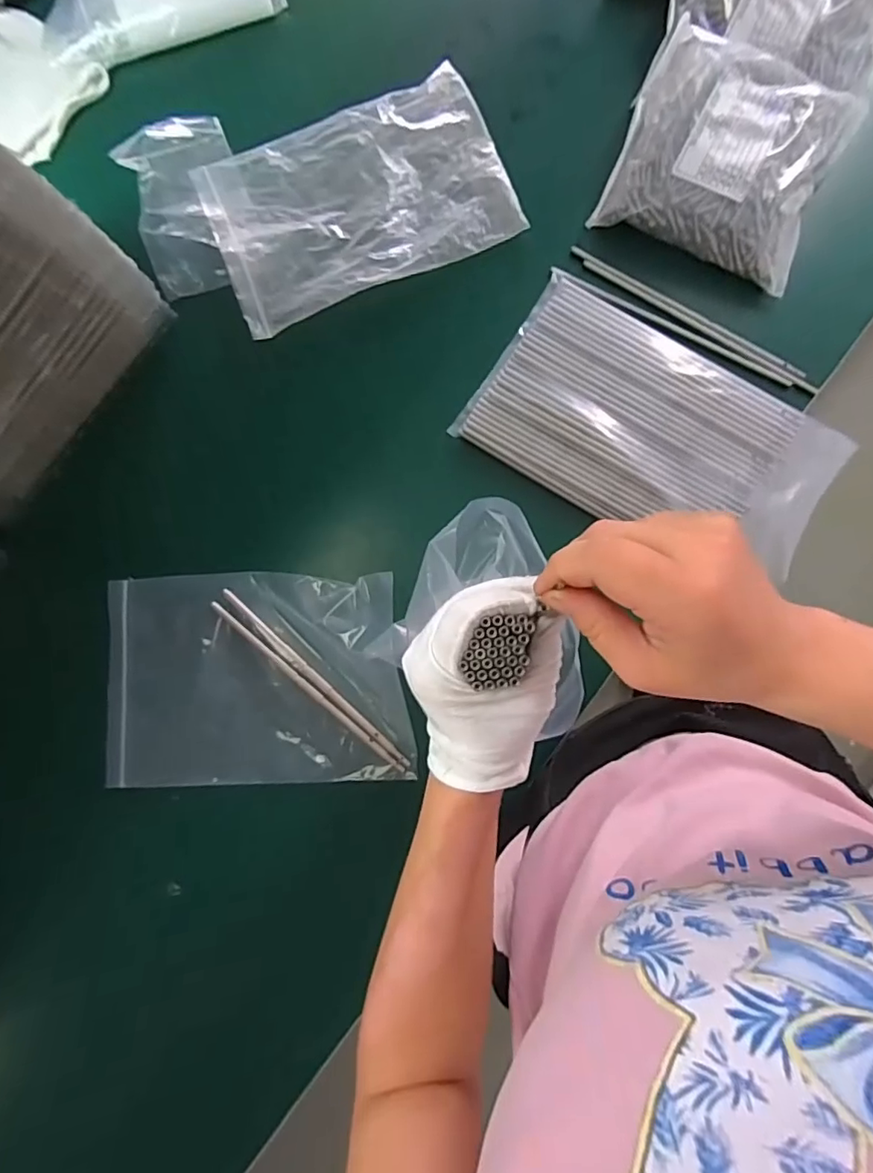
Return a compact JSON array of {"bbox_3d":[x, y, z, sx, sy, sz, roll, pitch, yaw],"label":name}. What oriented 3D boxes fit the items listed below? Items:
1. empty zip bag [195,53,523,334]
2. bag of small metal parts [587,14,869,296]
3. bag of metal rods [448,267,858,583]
[{"bbox_3d":[-0.081,-0.394,0.573,0.293,0.027,0.182,-21,84,2],"label":"empty zip bag"},{"bbox_3d":[0.273,-0.401,0.524,0.188,0.053,0.173,24,87,5],"label":"bag of small metal parts"},{"bbox_3d":[0.203,-0.149,0.528,0.322,0.023,0.190,32,88,6],"label":"bag of metal rods"}]

